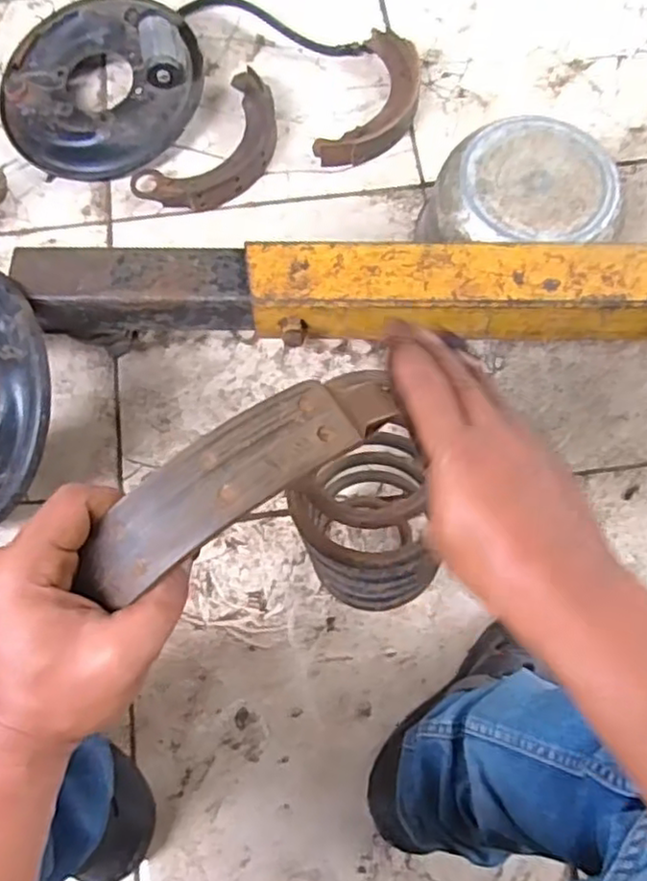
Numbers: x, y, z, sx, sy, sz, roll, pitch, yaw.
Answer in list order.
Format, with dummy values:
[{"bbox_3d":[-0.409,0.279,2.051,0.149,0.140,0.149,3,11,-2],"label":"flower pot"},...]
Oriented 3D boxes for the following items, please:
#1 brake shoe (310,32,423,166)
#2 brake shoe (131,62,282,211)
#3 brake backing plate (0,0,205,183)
[{"bbox_3d":[0.074,-0.449,0.908,0.101,0.034,0.223,22,75,7],"label":"brake shoe"},{"bbox_3d":[-0.135,-0.378,0.891,0.121,0.031,0.225,38,77,11],"label":"brake shoe"},{"bbox_3d":[-0.297,-0.469,0.898,0.269,0.082,0.234,-3,73,-1],"label":"brake backing plate"}]

